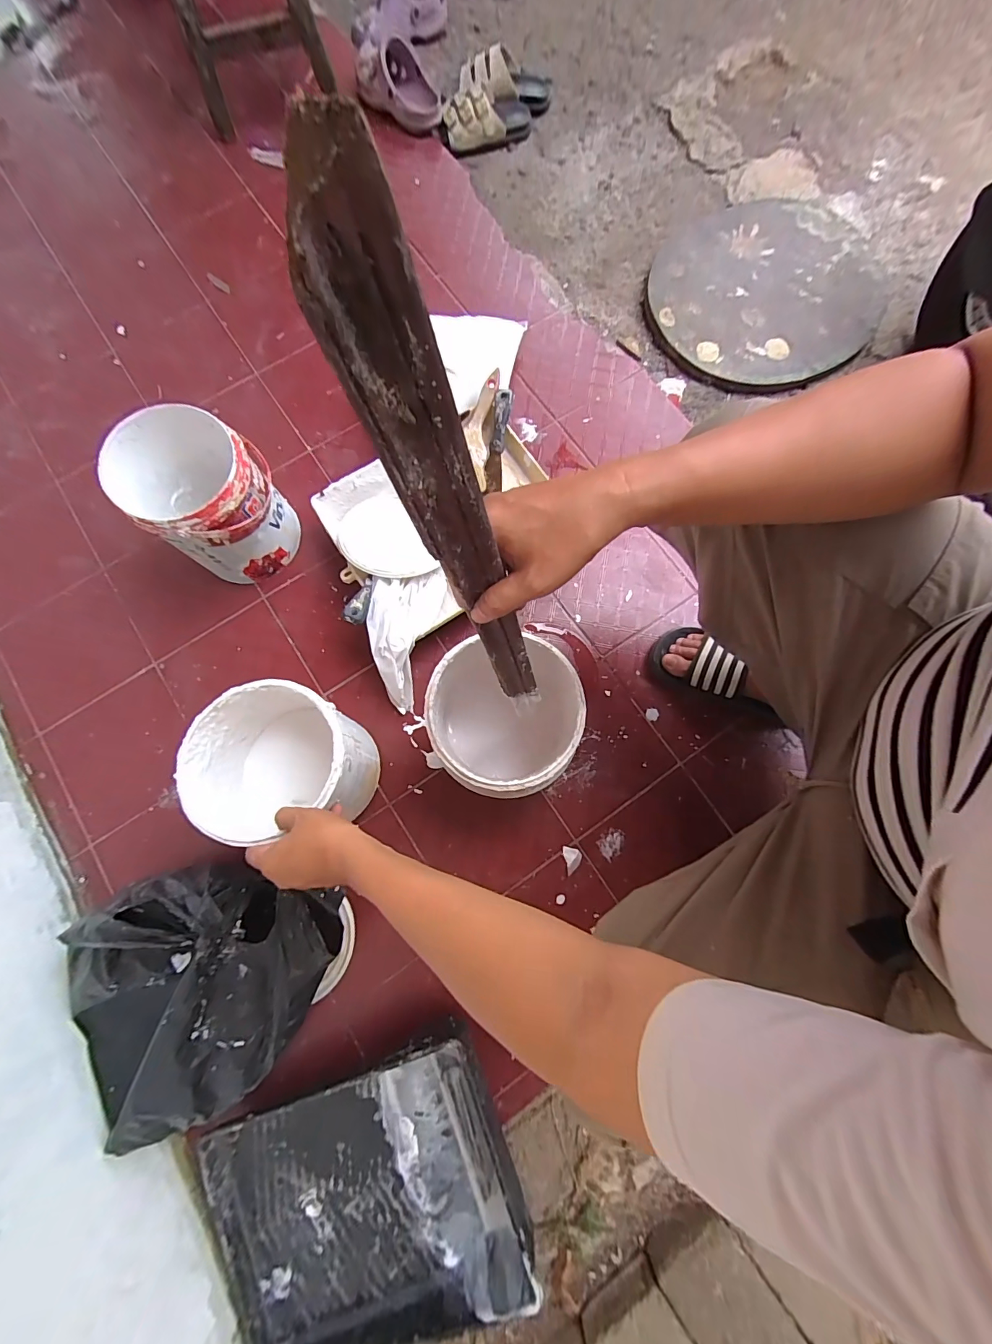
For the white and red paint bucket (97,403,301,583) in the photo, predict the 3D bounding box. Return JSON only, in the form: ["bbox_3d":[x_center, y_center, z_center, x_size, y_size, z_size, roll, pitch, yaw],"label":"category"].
[{"bbox_3d":[-0.418,-0.255,0.653,0.177,0.196,0.198,-44,79,-8],"label":"white and red paint bucket"}]

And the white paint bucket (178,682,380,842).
[{"bbox_3d":[-0.262,0.111,0.563,0.179,0.169,0.163,0,77,2],"label":"white paint bucket"}]

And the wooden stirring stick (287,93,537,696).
[{"bbox_3d":[-0.015,-0.065,0.301,0.037,0.411,0.023,-41,65,-7],"label":"wooden stirring stick"}]

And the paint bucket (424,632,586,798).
[{"bbox_3d":[0.012,0.066,0.576,0.176,0.199,0.167,0,77,2],"label":"paint bucket"}]

